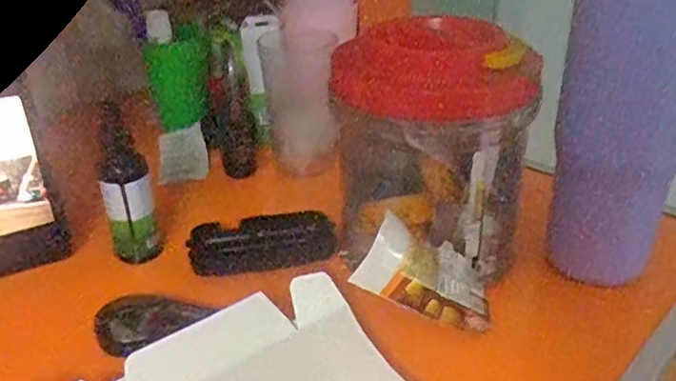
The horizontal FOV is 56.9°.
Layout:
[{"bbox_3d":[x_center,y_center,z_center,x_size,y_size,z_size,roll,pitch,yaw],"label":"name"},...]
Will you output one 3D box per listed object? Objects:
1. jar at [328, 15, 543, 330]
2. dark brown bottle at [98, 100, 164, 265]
[{"bbox_3d":[0.062,-0.019,0.415,0.131,0.140,0.142,-2,29,1],"label":"jar"},{"bbox_3d":[-0.163,-0.006,0.479,0.037,0.112,0.046,-11,31,-14],"label":"dark brown bottle"}]

